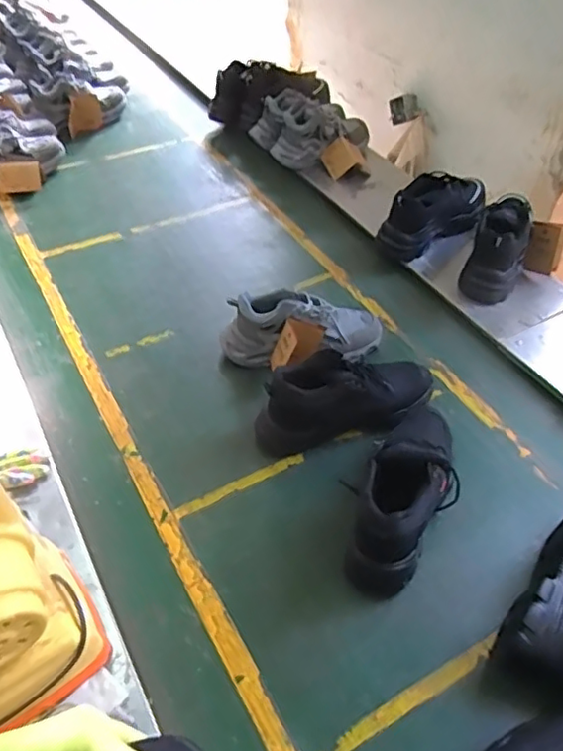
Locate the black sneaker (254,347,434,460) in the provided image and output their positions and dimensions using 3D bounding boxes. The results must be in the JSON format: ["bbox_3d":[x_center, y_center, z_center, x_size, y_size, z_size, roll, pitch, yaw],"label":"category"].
[{"bbox_3d":[0.117,0.038,0.978,0.313,0.143,0.114,-18,50,-17],"label":"black sneaker"}]

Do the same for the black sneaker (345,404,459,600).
[{"bbox_3d":[0.183,0.155,0.859,0.125,0.151,0.292,20,50,17],"label":"black sneaker"}]

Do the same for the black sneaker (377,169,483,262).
[{"bbox_3d":[0.335,-0.361,1.314,0.265,0.120,0.096,-28,54,-25],"label":"black sneaker"}]

